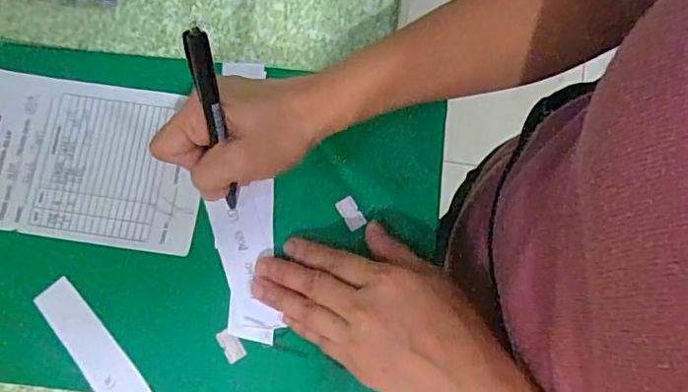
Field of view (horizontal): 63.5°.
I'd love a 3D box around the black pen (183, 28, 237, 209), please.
[{"bbox_3d":[-0.071,-0.035,0.314,0.011,0.135,0.009,3,52,2],"label":"black pen"}]

